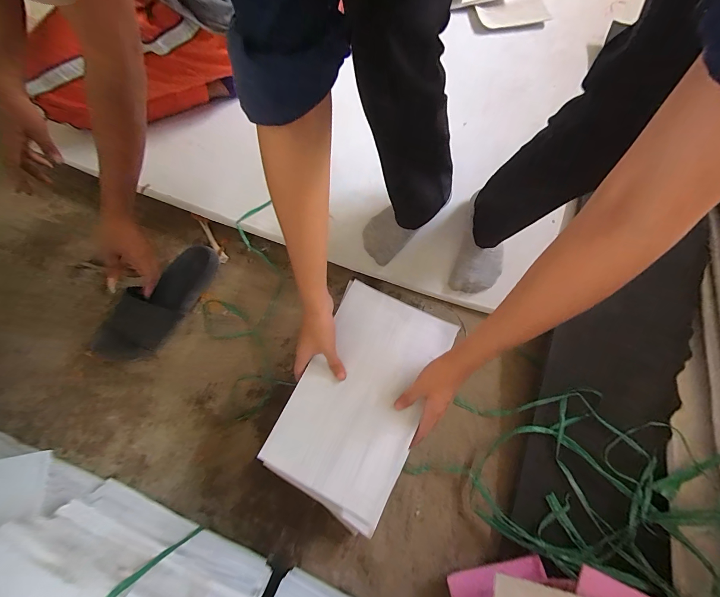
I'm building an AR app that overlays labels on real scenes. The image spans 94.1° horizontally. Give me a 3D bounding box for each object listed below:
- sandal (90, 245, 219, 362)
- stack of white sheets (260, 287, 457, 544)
[{"bbox_3d":[-0.402,0.005,0.678,0.111,0.052,0.278,27,70,14],"label":"sandal"},{"bbox_3d":[0.002,0.128,0.455,0.168,0.013,0.281,24,75,10],"label":"stack of white sheets"}]

